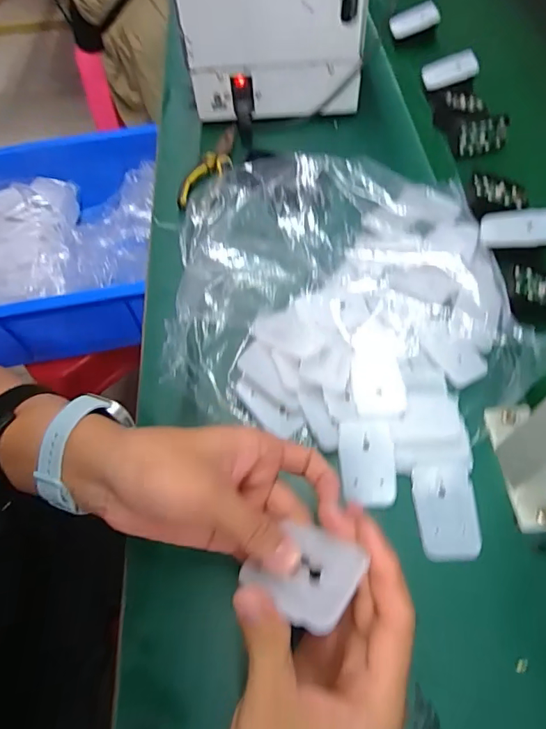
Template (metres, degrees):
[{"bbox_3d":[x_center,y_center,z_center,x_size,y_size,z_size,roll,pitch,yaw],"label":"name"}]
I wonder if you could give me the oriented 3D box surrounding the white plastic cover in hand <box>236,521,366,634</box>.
[{"bbox_3d":[0.015,0.101,0.228,0.053,0.006,0.043,17,48,43],"label":"white plastic cover in hand"}]

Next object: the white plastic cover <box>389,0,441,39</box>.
[{"bbox_3d":[0.218,-0.532,0.712,0.072,0.029,0.031,-4,61,24],"label":"white plastic cover"}]

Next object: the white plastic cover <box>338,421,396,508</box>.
[{"bbox_3d":[0.077,0.081,0.377,0.043,0.005,0.067,-4,77,7],"label":"white plastic cover"}]

